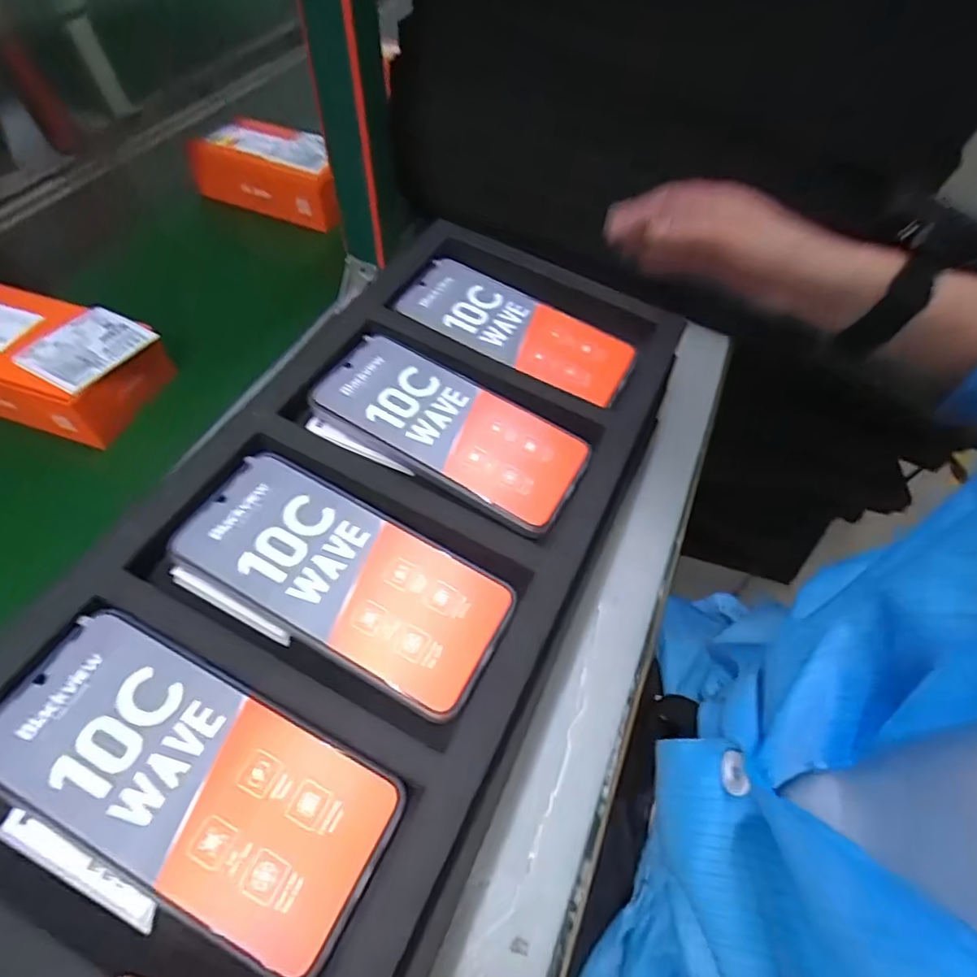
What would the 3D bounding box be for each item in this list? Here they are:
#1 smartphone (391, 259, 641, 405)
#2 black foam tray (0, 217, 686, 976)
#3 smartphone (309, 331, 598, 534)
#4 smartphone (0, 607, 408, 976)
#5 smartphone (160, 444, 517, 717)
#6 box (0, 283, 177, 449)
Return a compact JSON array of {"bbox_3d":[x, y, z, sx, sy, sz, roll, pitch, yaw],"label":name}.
[{"bbox_3d":[0.023,-0.121,0.430,0.173,0.005,0.077,27,60,9],"label":"smartphone"},{"bbox_3d":[-0.053,0.003,0.333,0.231,0.033,0.471,21,57,13],"label":"black foam tray"},{"bbox_3d":[-0.024,-0.046,0.366,0.176,0.010,0.078,27,58,16],"label":"smartphone"},{"bbox_3d":[-0.127,0.122,0.246,0.173,0.005,0.080,27,57,8],"label":"smartphone"},{"bbox_3d":[-0.077,0.042,0.303,0.172,0.015,0.079,25,57,15],"label":"smartphone"},{"bbox_3d":[-0.400,-0.115,0.504,0.196,0.053,0.109,19,56,11],"label":"box"}]

